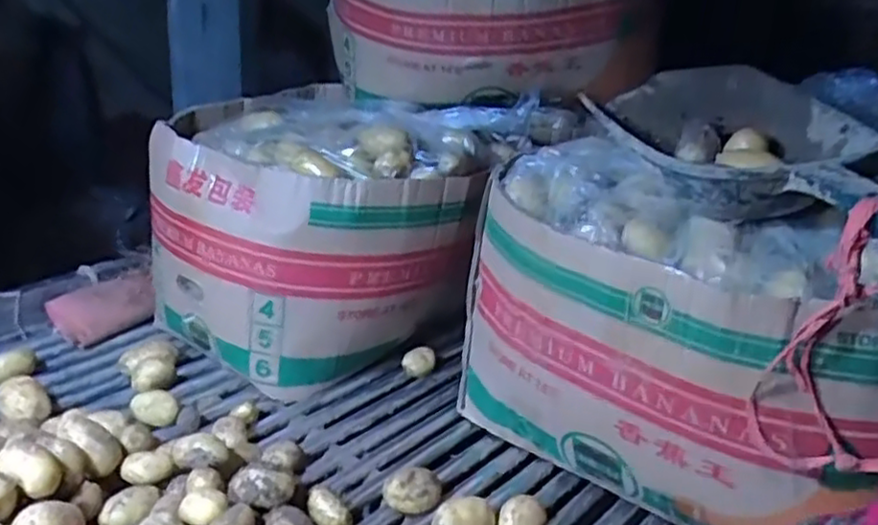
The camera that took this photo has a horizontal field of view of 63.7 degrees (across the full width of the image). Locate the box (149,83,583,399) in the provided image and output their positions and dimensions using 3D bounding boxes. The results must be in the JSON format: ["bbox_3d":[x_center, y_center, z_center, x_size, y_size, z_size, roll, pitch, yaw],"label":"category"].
[{"bbox_3d":[-0.115,-0.051,0.917,0.394,0.305,0.413,14,23,22],"label":"box"}]

